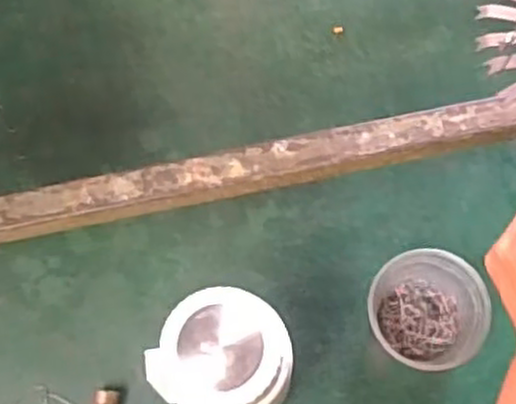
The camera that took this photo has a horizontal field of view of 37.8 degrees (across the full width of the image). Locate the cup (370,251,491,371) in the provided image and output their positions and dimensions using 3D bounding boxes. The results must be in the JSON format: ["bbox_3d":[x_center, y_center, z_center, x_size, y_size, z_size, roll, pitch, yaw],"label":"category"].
[{"bbox_3d":[0.153,0.098,0.675,0.104,0.056,0.097,0,71,1],"label":"cup"}]

